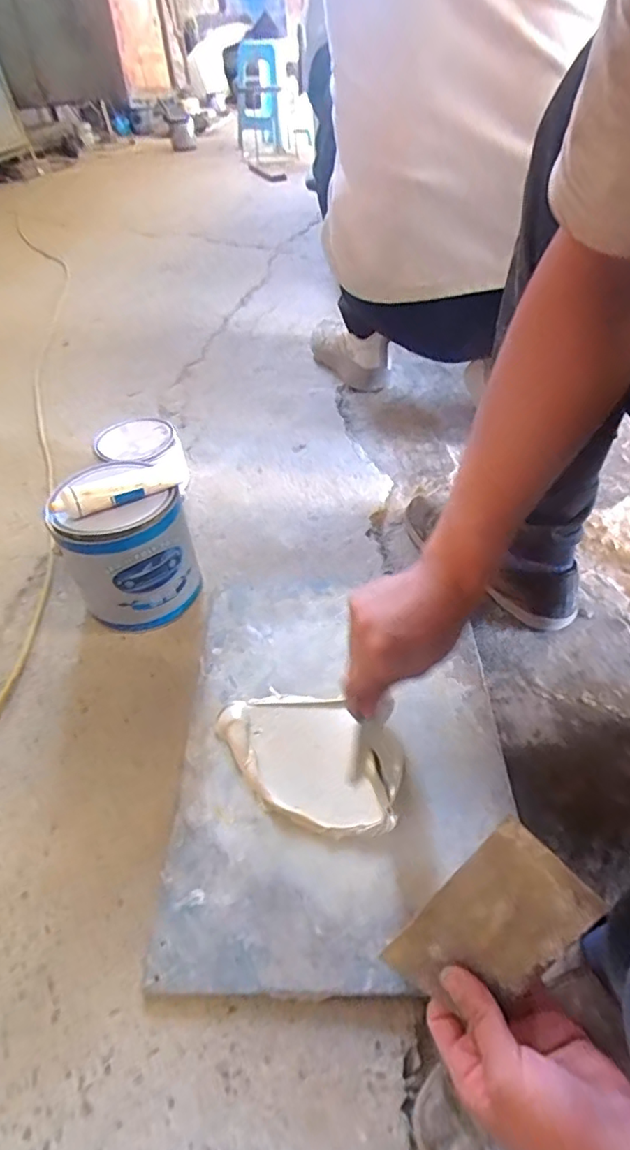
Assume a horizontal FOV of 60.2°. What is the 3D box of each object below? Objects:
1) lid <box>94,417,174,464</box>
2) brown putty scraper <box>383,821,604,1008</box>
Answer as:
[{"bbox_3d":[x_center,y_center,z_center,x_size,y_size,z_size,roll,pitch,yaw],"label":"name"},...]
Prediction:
[{"bbox_3d":[-0.276,-0.218,0.855,0.115,0.019,0.121,-3,45,3],"label":"lid"},{"bbox_3d":[0.115,0.237,0.366,0.072,0.006,0.139,44,102,22],"label":"brown putty scraper"}]

